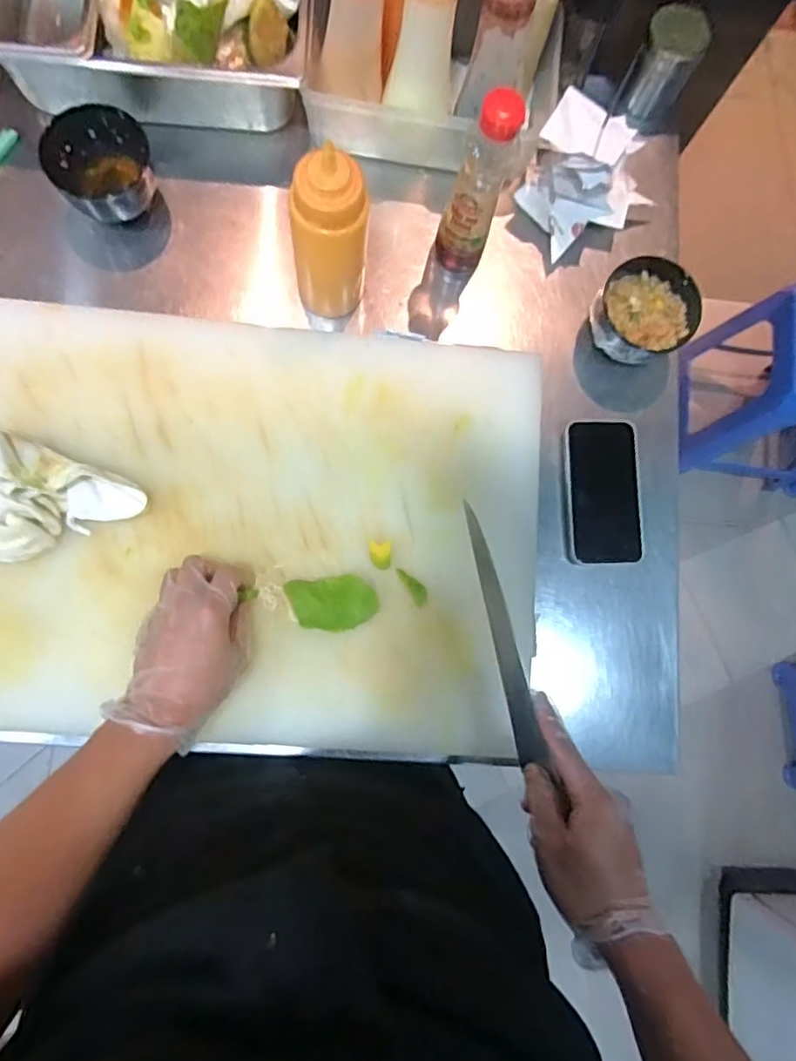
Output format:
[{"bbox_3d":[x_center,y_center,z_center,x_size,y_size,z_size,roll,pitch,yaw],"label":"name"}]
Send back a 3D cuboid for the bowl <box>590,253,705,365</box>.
[{"bbox_3d":[0.250,-0.223,0.624,0.095,0.072,0.092,1,82,-5],"label":"bowl"}]

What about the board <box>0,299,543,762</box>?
[{"bbox_3d":[-0.160,-0.008,0.561,0.588,0.044,0.389,4,81,-4],"label":"board"}]

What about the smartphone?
[{"bbox_3d":[0.211,-0.039,0.617,0.075,0.015,0.144,-1,91,-6],"label":"smartphone"}]

